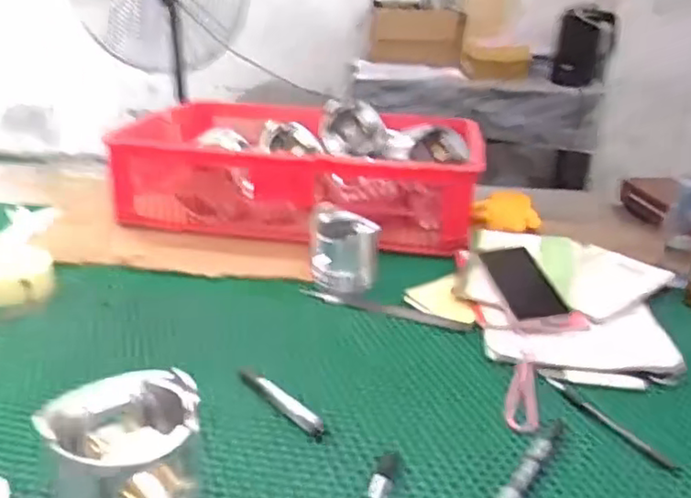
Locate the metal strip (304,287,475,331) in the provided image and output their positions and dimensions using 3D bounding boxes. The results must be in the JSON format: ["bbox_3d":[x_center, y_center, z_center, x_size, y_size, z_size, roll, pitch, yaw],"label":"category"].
[{"bbox_3d":[0.049,0.080,0.861,0.228,0.011,0.027,9,25,16],"label":"metal strip"}]

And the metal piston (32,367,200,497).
[{"bbox_3d":[-0.172,0.169,0.526,0.110,0.097,0.119,3,22,-1],"label":"metal piston"}]

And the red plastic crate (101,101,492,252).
[{"bbox_3d":[-0.088,-0.146,1.175,0.623,0.149,0.358,2,22,-1],"label":"red plastic crate"}]

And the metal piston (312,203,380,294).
[{"bbox_3d":[0.001,-0.005,0.934,0.091,0.093,0.091,4,22,3],"label":"metal piston"}]

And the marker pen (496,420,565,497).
[{"bbox_3d":[0.171,0.193,0.601,0.020,0.020,0.157,16,26,30],"label":"marker pen"}]

